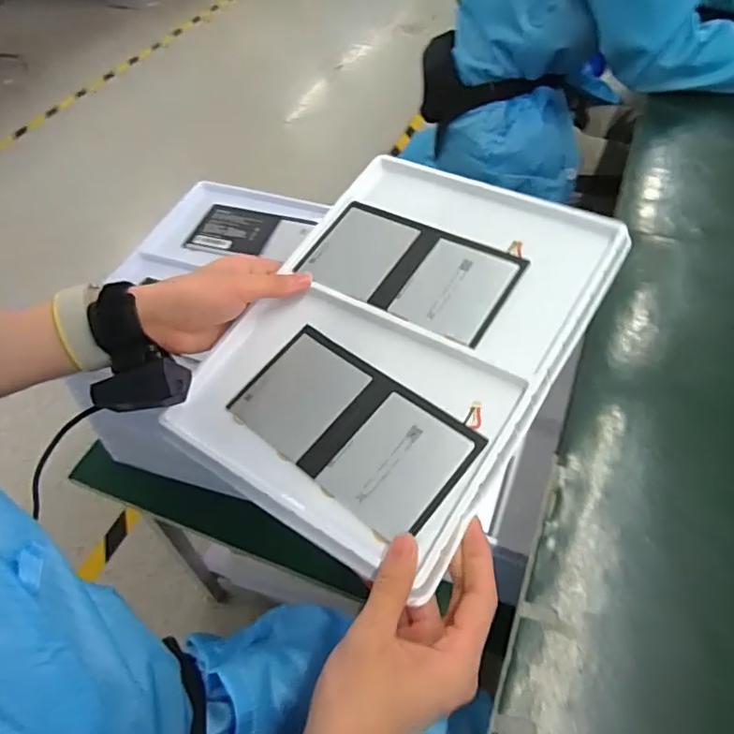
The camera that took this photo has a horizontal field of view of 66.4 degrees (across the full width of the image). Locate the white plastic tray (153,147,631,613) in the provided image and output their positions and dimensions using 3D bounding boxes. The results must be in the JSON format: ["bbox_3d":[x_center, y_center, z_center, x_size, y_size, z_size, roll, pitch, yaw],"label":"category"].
[{"bbox_3d":[0.024,-0.029,0.428,0.237,0.010,0.322,26,68,27],"label":"white plastic tray"}]

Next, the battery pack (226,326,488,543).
[{"bbox_3d":[-0.012,0.038,0.397,0.171,0.004,0.096,33,71,30],"label":"battery pack"}]

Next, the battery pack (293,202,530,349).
[{"bbox_3d":[0.032,-0.082,0.456,0.169,0.007,0.093,24,65,26],"label":"battery pack"}]

